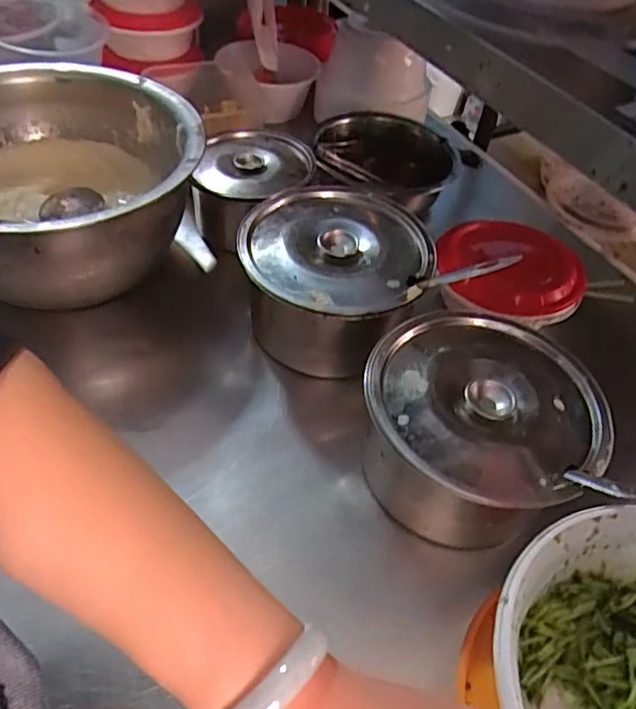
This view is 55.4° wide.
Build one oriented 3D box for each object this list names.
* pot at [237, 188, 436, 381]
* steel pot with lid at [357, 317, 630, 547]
[{"bbox_3d":[0.017,-0.084,0.635,0.180,0.110,0.192,3,49,-4],"label":"pot"},{"bbox_3d":[0.132,0.065,0.528,0.185,0.134,0.184,3,49,-4],"label":"steel pot with lid"}]

